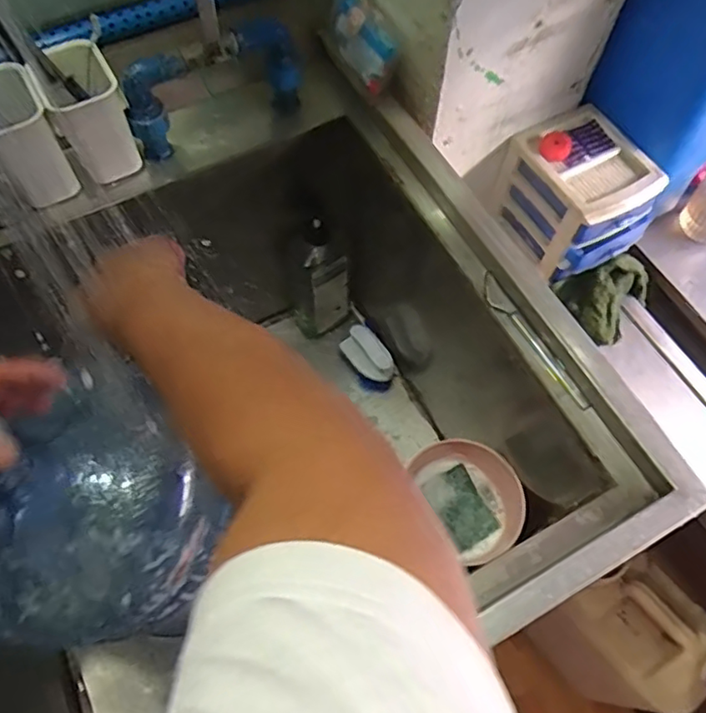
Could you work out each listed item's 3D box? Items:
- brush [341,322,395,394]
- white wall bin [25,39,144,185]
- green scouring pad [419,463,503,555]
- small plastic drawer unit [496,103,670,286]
[{"bbox_3d":[0.025,0.004,0.970,0.062,0.062,0.102,-27,68,-13],"label":"brush"},{"bbox_3d":[-0.286,-0.265,0.660,0.075,0.127,0.112,-24,68,-12],"label":"white wall bin"},{"bbox_3d":[0.138,0.193,0.767,0.062,0.014,0.095,-25,68,-12],"label":"green scouring pad"},{"bbox_3d":[0.309,-0.218,0.832,0.144,0.137,0.178,-25,68,-12],"label":"small plastic drawer unit"}]

